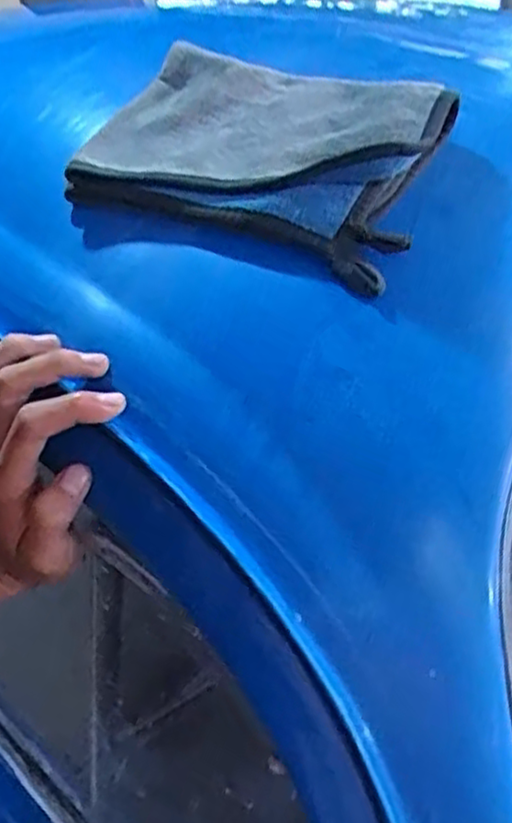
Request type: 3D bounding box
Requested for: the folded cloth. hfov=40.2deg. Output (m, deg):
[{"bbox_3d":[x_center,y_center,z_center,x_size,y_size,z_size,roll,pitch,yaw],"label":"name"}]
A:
[{"bbox_3d":[0.003,-0.159,0.403,0.203,0.036,0.154,19,57,22],"label":"folded cloth"}]

